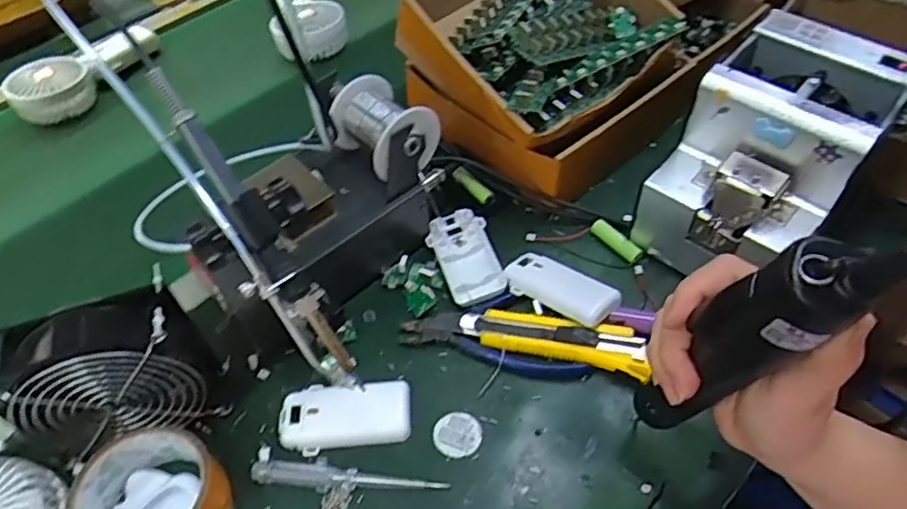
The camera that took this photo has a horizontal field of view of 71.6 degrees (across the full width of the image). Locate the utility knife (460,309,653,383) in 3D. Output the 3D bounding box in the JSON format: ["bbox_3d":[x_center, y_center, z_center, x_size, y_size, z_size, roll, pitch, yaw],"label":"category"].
[{"bbox_3d":[0.078,0.064,0.489,0.140,0.017,0.038,13,53,13],"label":"utility knife"}]

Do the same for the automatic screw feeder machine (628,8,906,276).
[{"bbox_3d":[0.250,-0.074,0.506,0.119,0.145,0.175,34,61,26],"label":"automatic screw feeder machine"}]

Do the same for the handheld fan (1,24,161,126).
[{"bbox_3d":[-0.422,-0.213,0.742,0.071,0.055,0.183,30,58,26],"label":"handheld fan"}]

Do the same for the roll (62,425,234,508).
[{"bbox_3d":[-0.196,0.160,0.410,0.087,0.043,0.087,-2,51,2],"label":"roll"}]

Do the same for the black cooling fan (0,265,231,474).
[{"bbox_3d":[-0.232,0.084,0.427,0.117,0.112,0.053,-18,53,-11],"label":"black cooling fan"}]

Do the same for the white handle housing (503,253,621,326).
[{"bbox_3d":[0.086,0.029,0.509,0.090,0.020,0.041,27,58,23],"label":"white handle housing"}]

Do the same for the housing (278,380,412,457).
[{"bbox_3d":[-0.079,0.117,0.457,0.094,0.015,0.044,-4,51,0],"label":"housing"}]

